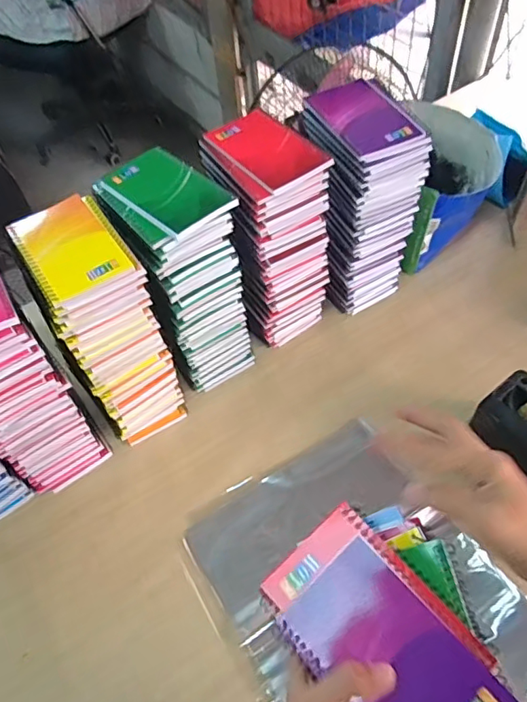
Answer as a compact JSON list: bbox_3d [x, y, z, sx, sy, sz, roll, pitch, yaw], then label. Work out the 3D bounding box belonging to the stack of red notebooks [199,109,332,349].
[{"bbox_3d":[0.008,-0.137,0.693,0.106,0.282,0.134,-26,57,-14],"label":"stack of red notebooks"}]

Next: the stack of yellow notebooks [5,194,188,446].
[{"bbox_3d":[-0.176,-0.024,0.616,0.090,0.262,0.139,-28,57,-15],"label":"stack of yellow notebooks"}]

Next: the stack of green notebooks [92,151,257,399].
[{"bbox_3d":[-0.096,-0.086,0.663,0.104,0.275,0.138,-33,59,-18],"label":"stack of green notebooks"}]

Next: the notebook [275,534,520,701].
[{"bbox_3d":[0.079,0.191,0.325,0.080,0.004,0.128,-44,68,-6],"label":"notebook"}]

